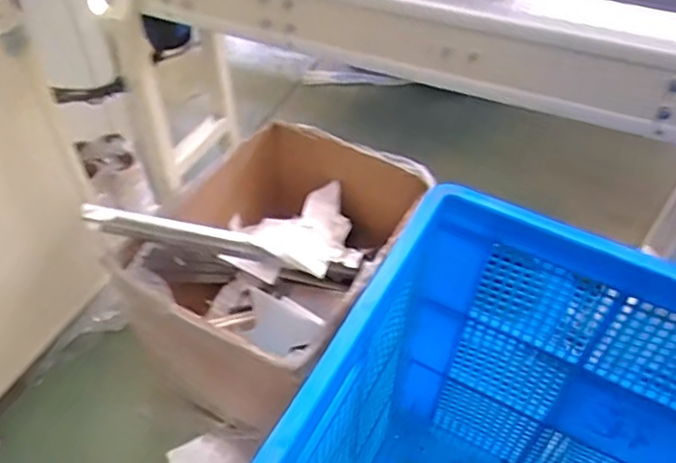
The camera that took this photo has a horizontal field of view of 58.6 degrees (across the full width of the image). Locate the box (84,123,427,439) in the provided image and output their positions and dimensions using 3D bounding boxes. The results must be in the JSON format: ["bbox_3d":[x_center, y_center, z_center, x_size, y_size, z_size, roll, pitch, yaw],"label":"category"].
[{"bbox_3d":[-0.157,0.081,1.373,0.505,0.445,0.573,24,51,21],"label":"box"}]

